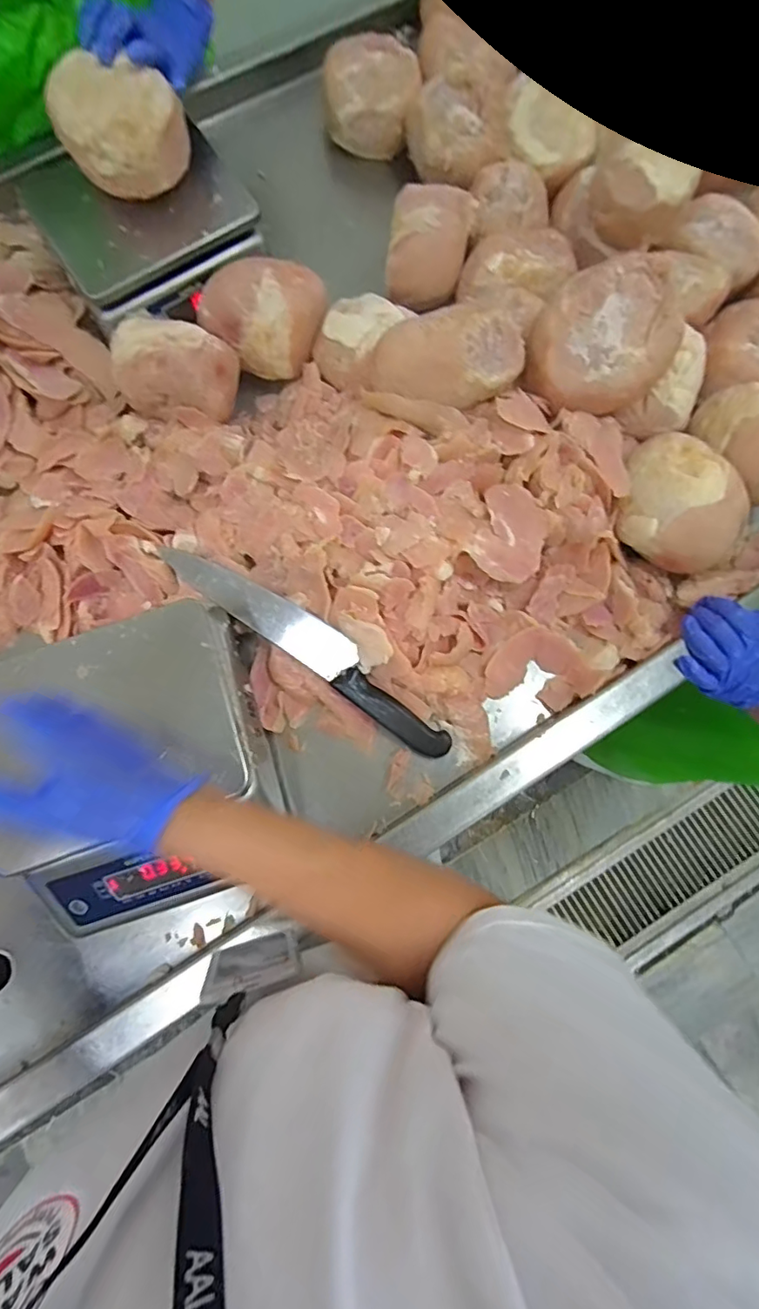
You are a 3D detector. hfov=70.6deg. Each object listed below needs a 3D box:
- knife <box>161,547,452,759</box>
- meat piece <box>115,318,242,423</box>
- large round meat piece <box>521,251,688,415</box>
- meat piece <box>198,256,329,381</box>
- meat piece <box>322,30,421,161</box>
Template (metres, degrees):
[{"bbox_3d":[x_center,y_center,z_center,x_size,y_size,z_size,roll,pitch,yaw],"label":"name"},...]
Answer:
[{"bbox_3d":[-0.075,-0.013,0.568,0.354,0.027,0.048,35,78,8],"label":"knife"},{"bbox_3d":[-0.232,-0.319,0.612,0.134,0.086,0.081,0,76,0],"label":"meat piece"},{"bbox_3d":[0.228,-0.322,0.555,0.131,0.089,0.118,-22,77,-6],"label":"large round meat piece"},{"bbox_3d":[-0.138,-0.396,0.630,0.140,0.084,0.089,11,76,3],"label":"meat piece"},{"bbox_3d":[-0.011,-0.773,0.744,0.127,0.076,0.101,8,76,2],"label":"meat piece"}]

